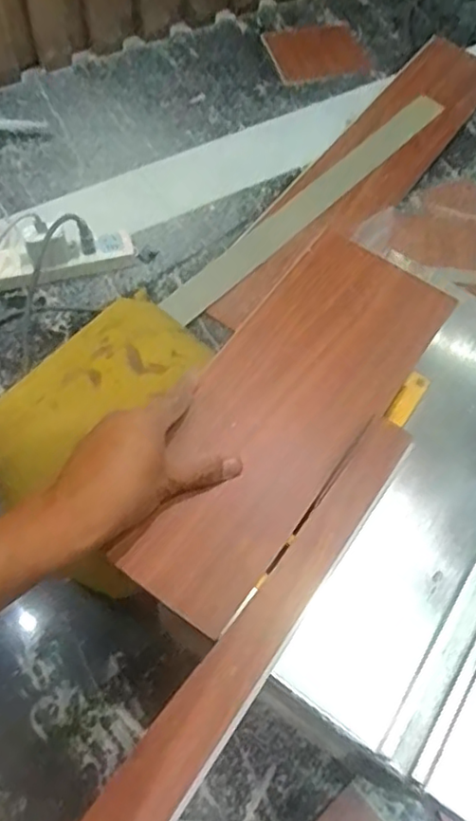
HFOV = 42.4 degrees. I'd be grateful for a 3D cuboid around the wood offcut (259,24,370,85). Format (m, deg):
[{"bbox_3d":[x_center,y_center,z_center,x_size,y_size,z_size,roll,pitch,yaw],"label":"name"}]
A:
[{"bbox_3d":[0.148,-0.671,1.155,0.180,0.011,0.147,-15,67,-11],"label":"wood offcut"}]

